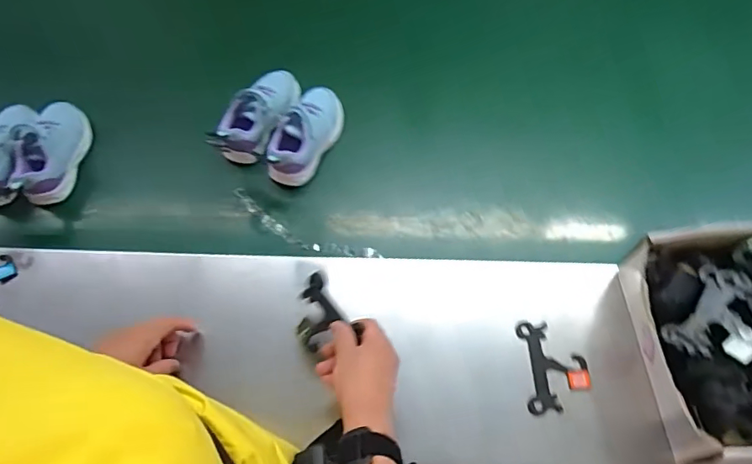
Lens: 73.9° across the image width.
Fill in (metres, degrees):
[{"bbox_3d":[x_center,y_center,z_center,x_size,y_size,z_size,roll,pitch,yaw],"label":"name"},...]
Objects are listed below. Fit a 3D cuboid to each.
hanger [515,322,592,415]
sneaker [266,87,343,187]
[{"bbox_3d":[0.202,0.152,0.568,0.071,0.006,0.102,-3,61,3],"label":"hanger"},{"bbox_3d":[-0.106,-0.139,0.718,0.072,0.063,0.144,24,68,13],"label":"sneaker"}]

